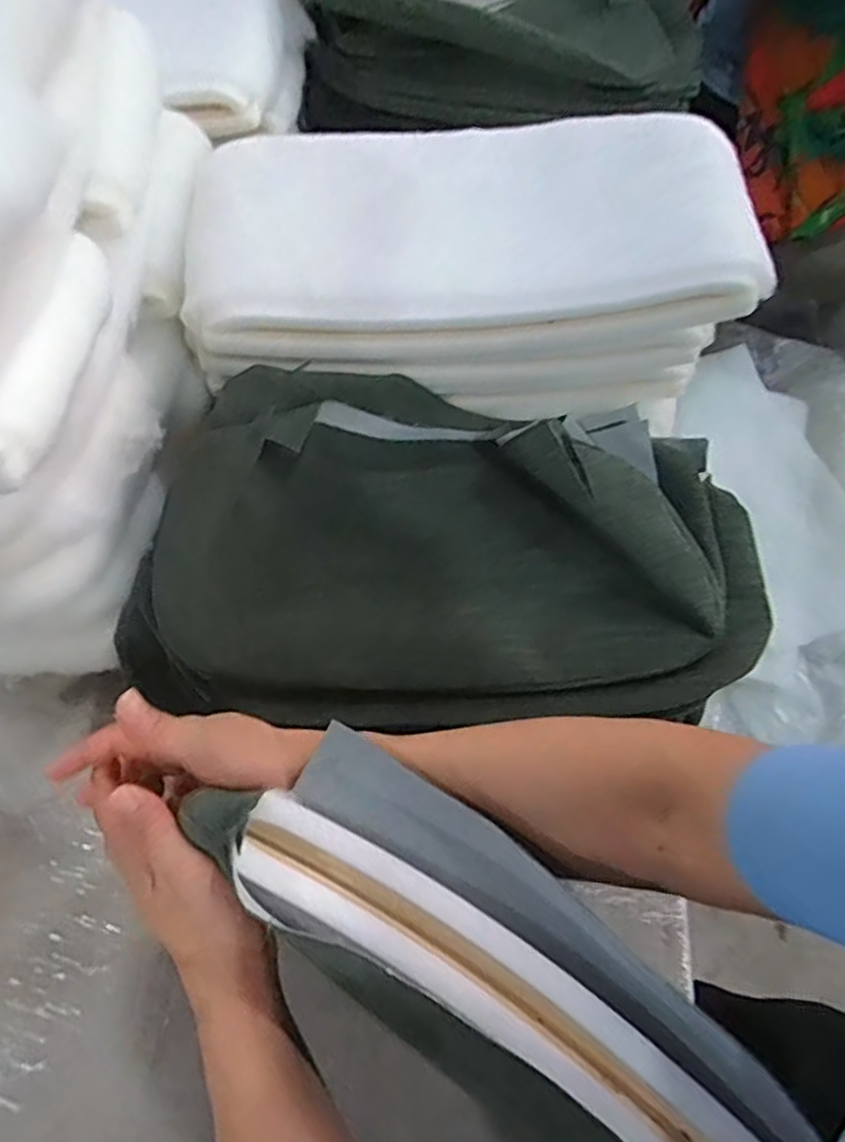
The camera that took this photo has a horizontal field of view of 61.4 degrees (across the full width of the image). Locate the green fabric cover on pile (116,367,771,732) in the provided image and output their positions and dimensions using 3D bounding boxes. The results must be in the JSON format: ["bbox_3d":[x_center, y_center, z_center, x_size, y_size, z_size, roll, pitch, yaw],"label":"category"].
[{"bbox_3d":[0.014,-0.034,0.590,0.497,0.107,0.309,-1,66,0],"label":"green fabric cover on pile"}]

